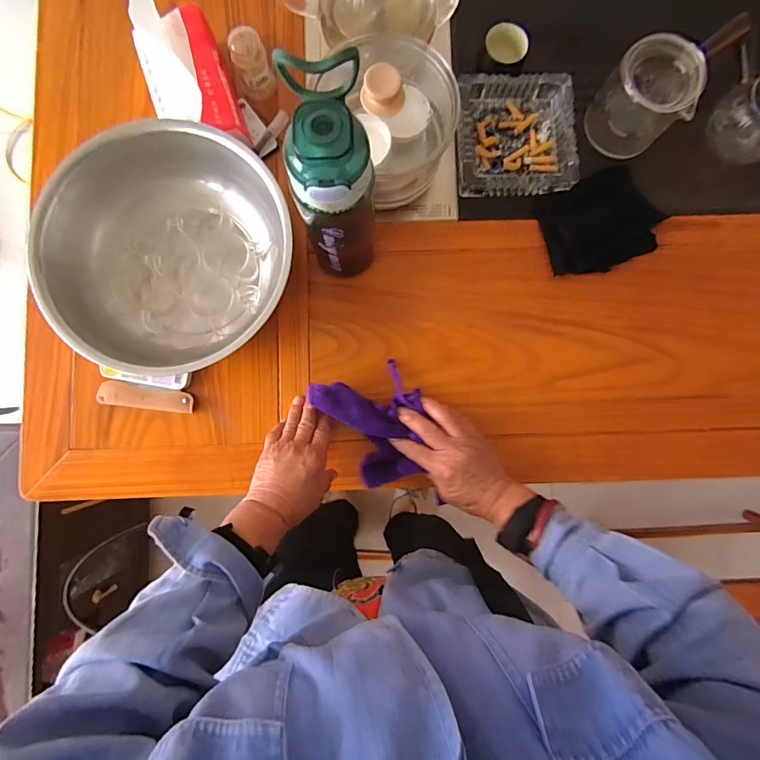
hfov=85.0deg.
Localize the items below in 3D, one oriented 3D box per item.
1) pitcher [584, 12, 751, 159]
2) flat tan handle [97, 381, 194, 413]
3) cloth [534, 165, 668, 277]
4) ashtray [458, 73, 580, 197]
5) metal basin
[{"bbox_3d":[0.372,-0.375,0.531,0.177,0.091,0.104,-30,87,-2],"label":"pitcher"},{"bbox_3d":[-0.291,0.023,0.517,0.113,0.009,0.029,9,86,1],"label":"flat tan handle"},{"bbox_3d":[0.286,-0.206,0.539,0.152,0.010,0.118,-23,86,-1],"label":"cloth"},{"bbox_3d":[0.177,-0.320,0.539,0.149,0.034,0.152,-3,86,0],"label":"ashtray"},{"bbox_3d":[-0.245,-0.148,0.494,0.255,0.087,0.277,0,86,0],"label":"metal basin"}]

